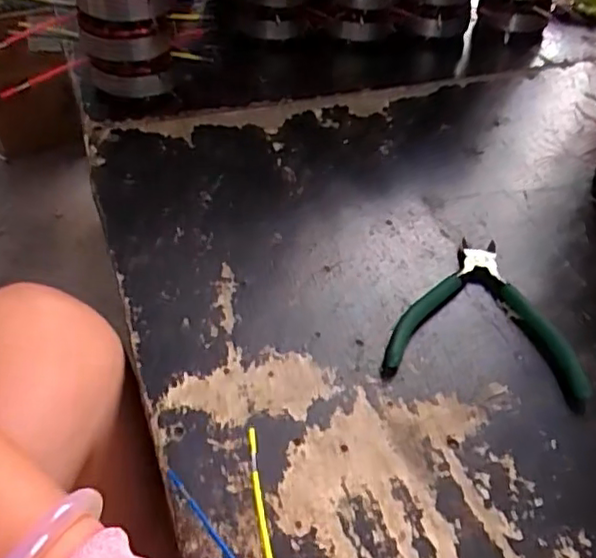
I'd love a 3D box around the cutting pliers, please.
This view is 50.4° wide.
[{"bbox_3d":[0.137,0.026,0.456,0.130,0.013,0.144,13,45,9],"label":"cutting pliers"}]

